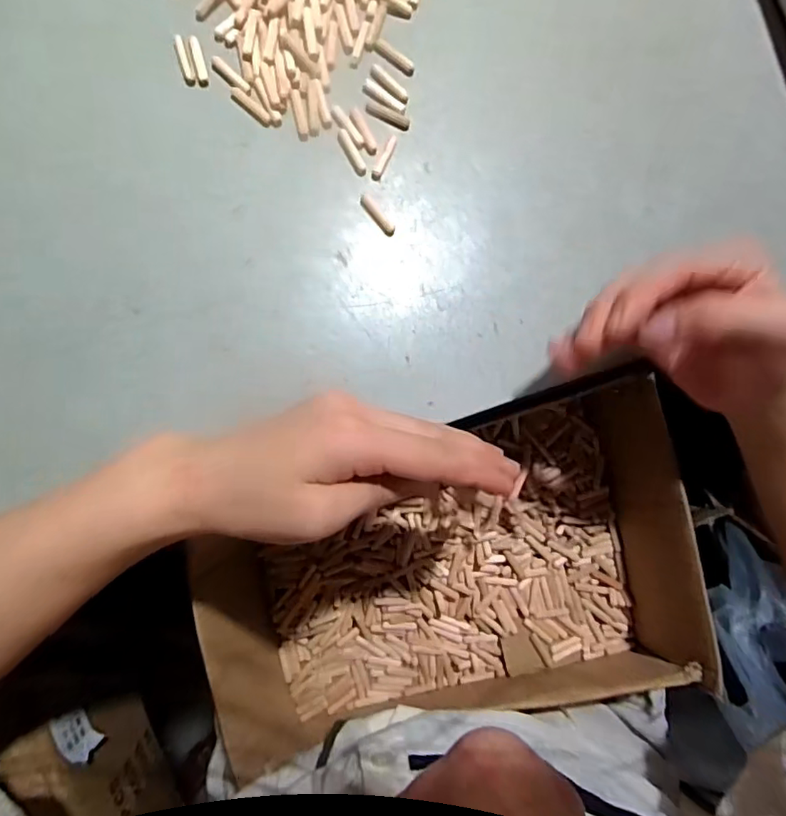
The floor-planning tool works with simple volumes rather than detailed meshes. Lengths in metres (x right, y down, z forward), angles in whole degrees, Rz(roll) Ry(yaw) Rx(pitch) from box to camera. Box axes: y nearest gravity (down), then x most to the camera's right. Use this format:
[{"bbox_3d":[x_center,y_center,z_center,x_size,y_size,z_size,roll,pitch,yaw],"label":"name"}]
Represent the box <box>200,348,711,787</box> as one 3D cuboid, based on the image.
[{"bbox_3d":[0.045,0.143,0.446,0.353,0.110,0.210,-18,88,1],"label":"box"}]

